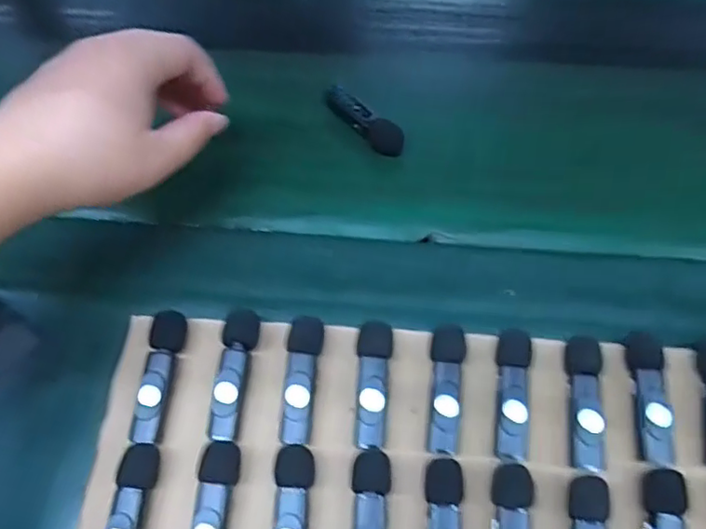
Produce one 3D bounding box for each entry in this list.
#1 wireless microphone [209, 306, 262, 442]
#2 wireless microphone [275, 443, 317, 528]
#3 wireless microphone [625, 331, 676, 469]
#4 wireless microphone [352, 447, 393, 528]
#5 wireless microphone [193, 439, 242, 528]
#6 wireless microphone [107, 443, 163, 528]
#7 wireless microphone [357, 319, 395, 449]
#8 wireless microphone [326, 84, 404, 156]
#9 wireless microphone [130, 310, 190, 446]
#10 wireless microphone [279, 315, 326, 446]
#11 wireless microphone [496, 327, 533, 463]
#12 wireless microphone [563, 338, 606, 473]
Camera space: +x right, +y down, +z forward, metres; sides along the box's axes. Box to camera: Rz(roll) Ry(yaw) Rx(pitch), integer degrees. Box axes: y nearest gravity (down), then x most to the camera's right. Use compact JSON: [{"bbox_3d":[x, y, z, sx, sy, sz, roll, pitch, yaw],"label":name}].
[{"bbox_3d":[-0.060,0.057,0.302,0.017,0.016,0.066,4,61,3],"label":"wireless microphone"},{"bbox_3d":[-0.029,0.118,0.274,0.018,0.015,0.064,4,61,4],"label":"wireless microphone"},{"bbox_3d":[0.148,0.067,0.294,0.015,0.016,0.066,4,61,3],"label":"wireless microphone"},{"bbox_3d":[0.008,0.120,0.271,0.017,0.014,0.065,4,61,3],"label":"wireless microphone"},{"bbox_3d":[-0.066,0.117,0.275,0.017,0.016,0.064,6,62,5],"label":"wireless microphone"},{"bbox_3d":[-0.105,0.118,0.275,0.015,0.015,0.064,6,62,4],"label":"wireless microphone"},{"bbox_3d":[0.010,0.061,0.299,0.018,0.017,0.062,6,62,4],"label":"wireless microphone"},{"bbox_3d":[0.008,-0.096,0.390,0.061,0.016,0.018,41,69,20],"label":"wireless microphone"},{"bbox_3d":[-0.101,0.058,0.302,0.016,0.016,0.067,7,62,5],"label":"wireless microphone"},{"bbox_3d":[-0.026,0.059,0.301,0.017,0.016,0.064,4,61,3],"label":"wireless microphone"},{"bbox_3d":[0.081,0.066,0.297,0.017,0.019,0.065,5,62,4],"label":"wireless microphone"},{"bbox_3d":[0.116,0.069,0.293,0.017,0.015,0.065,4,61,3],"label":"wireless microphone"}]

